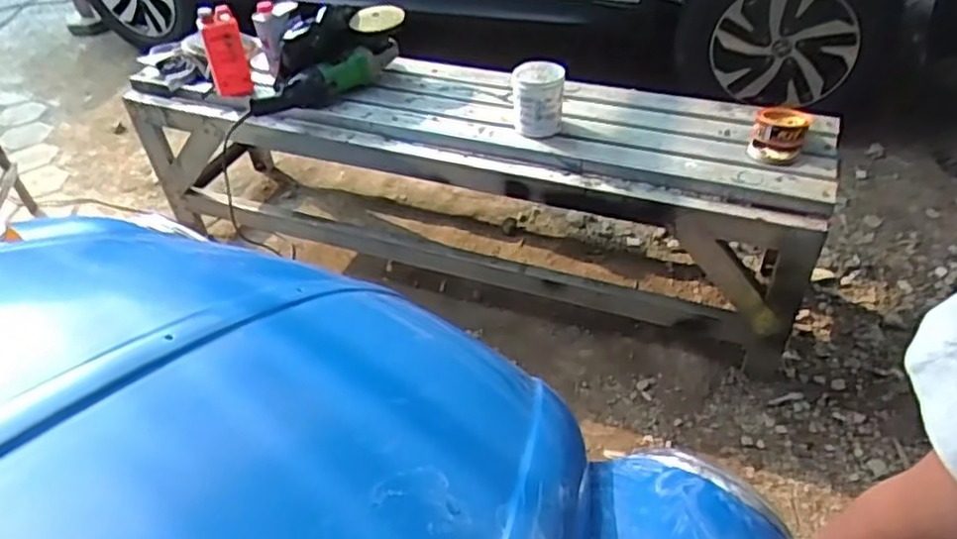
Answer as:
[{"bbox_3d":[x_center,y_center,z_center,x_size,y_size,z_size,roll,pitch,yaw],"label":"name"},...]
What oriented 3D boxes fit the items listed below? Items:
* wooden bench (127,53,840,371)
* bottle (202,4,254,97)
[{"bbox_3d":[-0.057,-0.228,1.812,1.711,0.487,0.365,15,45,19],"label":"wooden bench"},{"bbox_3d":[-0.638,-0.544,1.749,0.095,0.215,0.084,-15,44,-12],"label":"bottle"}]

